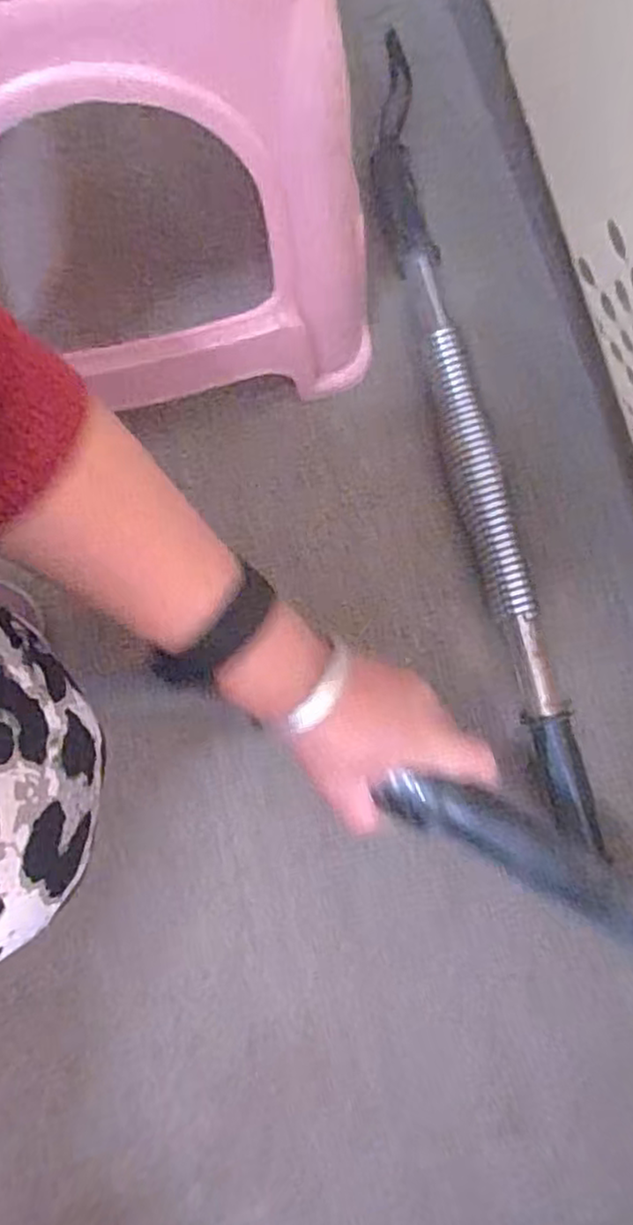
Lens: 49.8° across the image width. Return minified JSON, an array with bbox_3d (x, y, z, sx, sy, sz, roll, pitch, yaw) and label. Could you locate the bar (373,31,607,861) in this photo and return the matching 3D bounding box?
[{"bbox_3d":[0.116,-0.168,0.536,0.045,0.042,0.679,-10,79,-2],"label":"bar"}]

